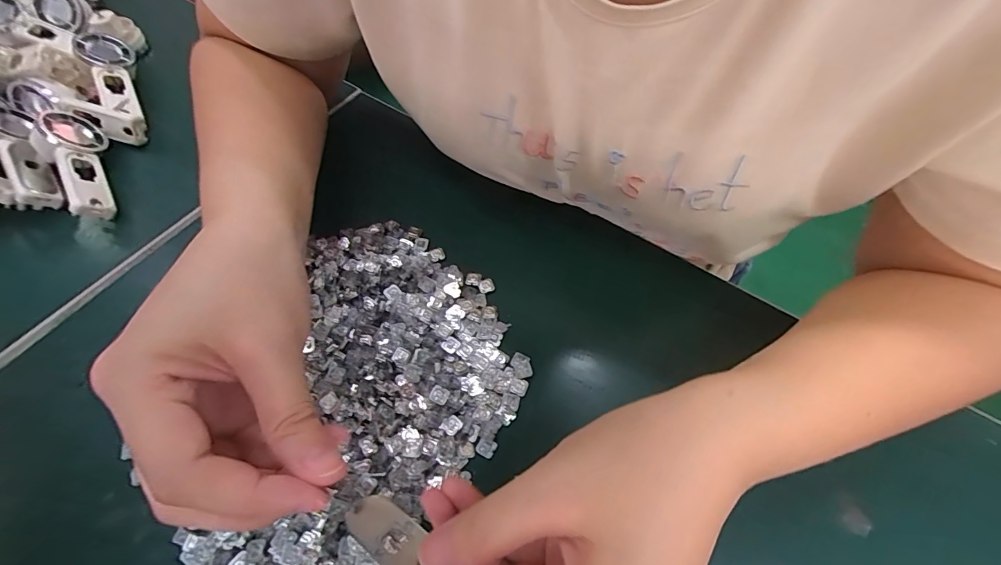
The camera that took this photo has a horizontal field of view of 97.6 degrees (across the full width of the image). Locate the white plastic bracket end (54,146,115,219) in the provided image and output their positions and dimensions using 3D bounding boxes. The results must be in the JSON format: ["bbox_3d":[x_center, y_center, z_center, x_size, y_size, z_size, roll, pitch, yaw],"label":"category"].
[{"bbox_3d":[-0.312,-0.075,0.328,0.013,0.027,0.060,-44,69,21],"label":"white plastic bracket end"}]

